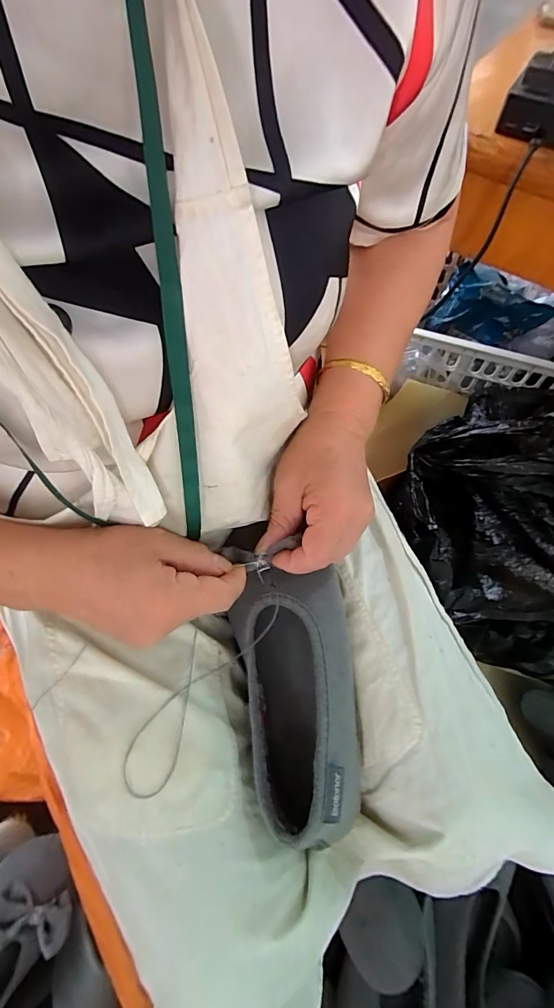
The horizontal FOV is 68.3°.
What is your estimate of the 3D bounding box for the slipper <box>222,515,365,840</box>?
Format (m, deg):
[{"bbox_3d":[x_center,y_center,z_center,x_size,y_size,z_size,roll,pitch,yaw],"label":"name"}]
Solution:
[{"bbox_3d":[0.014,0.119,0.307,0.083,0.067,0.205,-8,75,-6],"label":"slipper"}]

